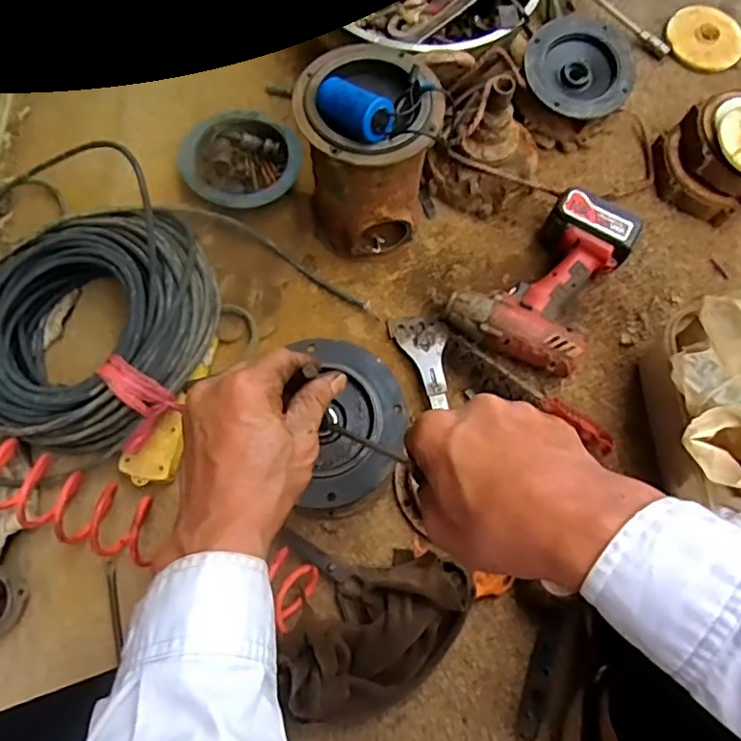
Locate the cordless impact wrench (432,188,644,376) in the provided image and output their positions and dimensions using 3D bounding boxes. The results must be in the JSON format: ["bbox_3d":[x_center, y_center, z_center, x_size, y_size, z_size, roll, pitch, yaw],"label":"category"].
[{"bbox_3d":[0.199,-0.114,0.714,0.167,0.072,0.217,30,75,8],"label":"cordless impact wrench"}]

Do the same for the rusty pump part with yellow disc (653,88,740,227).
[{"bbox_3d":[0.454,-0.274,0.767,0.148,0.091,0.138,-26,74,-11],"label":"rusty pump part with yellow disc"}]

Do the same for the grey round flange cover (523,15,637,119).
[{"bbox_3d":[0.263,-0.380,0.762,0.137,0.037,0.130,0,73,-1],"label":"grey round flange cover"}]

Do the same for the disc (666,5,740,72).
[{"bbox_3d":[0.486,-0.483,0.874,0.108,0.015,0.105,24,80,9],"label":"disc"}]

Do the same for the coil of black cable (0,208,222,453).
[{"bbox_3d":[-0.300,-0.053,0.658,0.274,0.082,0.248,-36,76,-11],"label":"coil of black cable"}]

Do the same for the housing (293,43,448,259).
[{"bbox_3d":[-0.003,-0.238,0.673,0.137,0.223,0.147,-16,74,-5],"label":"housing"}]

